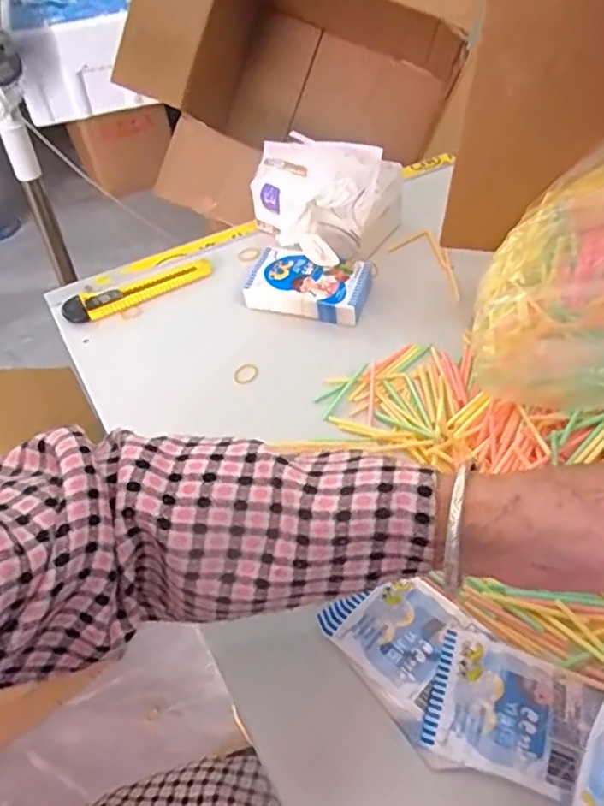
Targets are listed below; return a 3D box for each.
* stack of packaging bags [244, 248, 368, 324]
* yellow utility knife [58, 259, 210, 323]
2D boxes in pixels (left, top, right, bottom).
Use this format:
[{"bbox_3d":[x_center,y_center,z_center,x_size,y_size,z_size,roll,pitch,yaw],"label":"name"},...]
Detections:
[{"bbox_3d":[0.006,-0.111,0.594,0.109,0.028,0.064,9,50,12],"label":"stack of packaging bags"},{"bbox_3d":[-0.157,-0.112,0.617,0.149,0.016,0.033,-27,52,-19],"label":"yellow utility knife"}]

